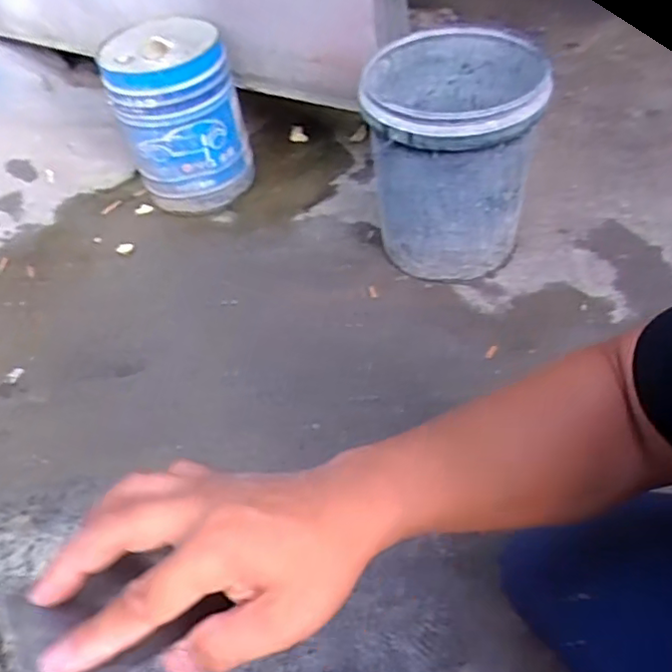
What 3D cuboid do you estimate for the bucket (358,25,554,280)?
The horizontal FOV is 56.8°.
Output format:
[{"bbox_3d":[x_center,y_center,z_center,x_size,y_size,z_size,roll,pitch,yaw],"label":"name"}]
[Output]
[{"bbox_3d":[0.204,-0.331,1.152,0.286,0.360,0.305,-5,49,5],"label":"bucket"}]

